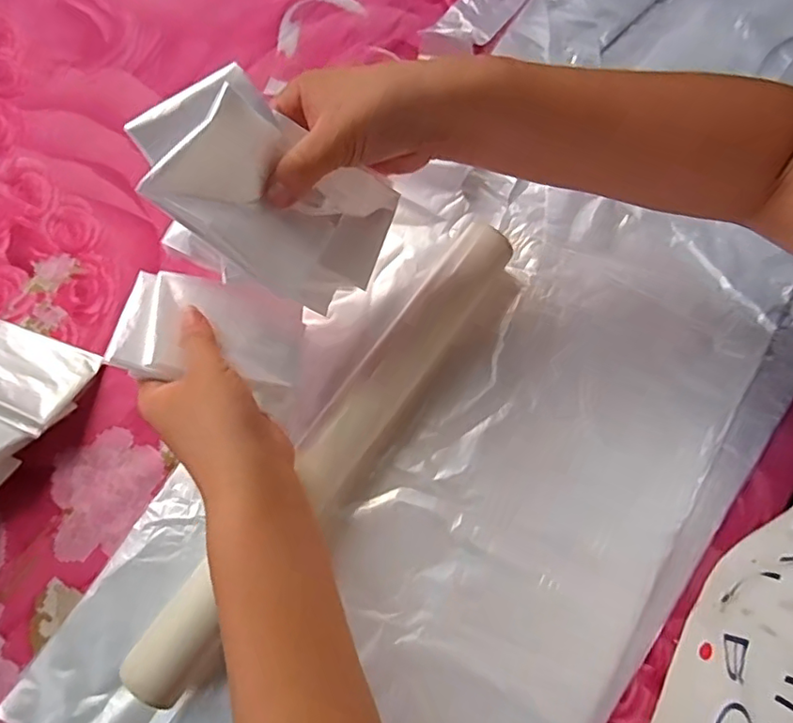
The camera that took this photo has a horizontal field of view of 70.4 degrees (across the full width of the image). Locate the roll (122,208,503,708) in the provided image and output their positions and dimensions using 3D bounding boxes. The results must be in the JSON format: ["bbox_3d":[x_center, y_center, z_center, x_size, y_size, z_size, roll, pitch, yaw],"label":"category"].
[{"bbox_3d":[-0.036,0.051,0.363,0.040,0.035,0.352,37,77,7],"label":"roll"}]

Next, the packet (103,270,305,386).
[{"bbox_3d":[-0.106,-0.019,0.329,0.102,0.010,0.064,10,61,-23],"label":"packet"}]

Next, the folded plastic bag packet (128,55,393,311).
[{"bbox_3d":[-0.064,-0.086,0.298,0.134,0.020,0.083,30,82,-37],"label":"folded plastic bag packet"}]

